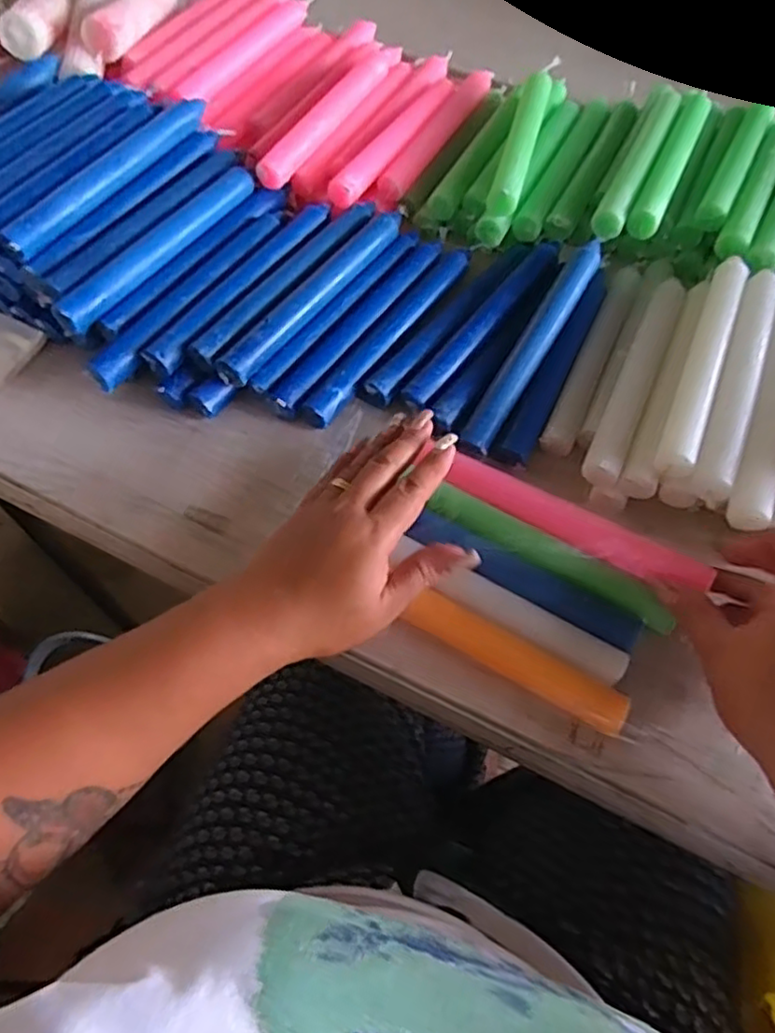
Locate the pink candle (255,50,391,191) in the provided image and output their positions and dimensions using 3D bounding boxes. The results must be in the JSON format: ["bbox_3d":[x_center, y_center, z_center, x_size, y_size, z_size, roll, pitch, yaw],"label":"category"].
[{"bbox_3d":[-0.051,-0.340,0.562,0.025,0.026,0.203,24,63,12],"label":"pink candle"}]

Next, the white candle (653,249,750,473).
[{"bbox_3d":[0.209,-0.102,0.432,0.023,0.023,0.193,23,62,11],"label":"white candle"}]

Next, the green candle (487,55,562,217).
[{"bbox_3d":[0.118,-0.324,0.546,0.023,0.025,0.219,15,61,7],"label":"green candle"}]

